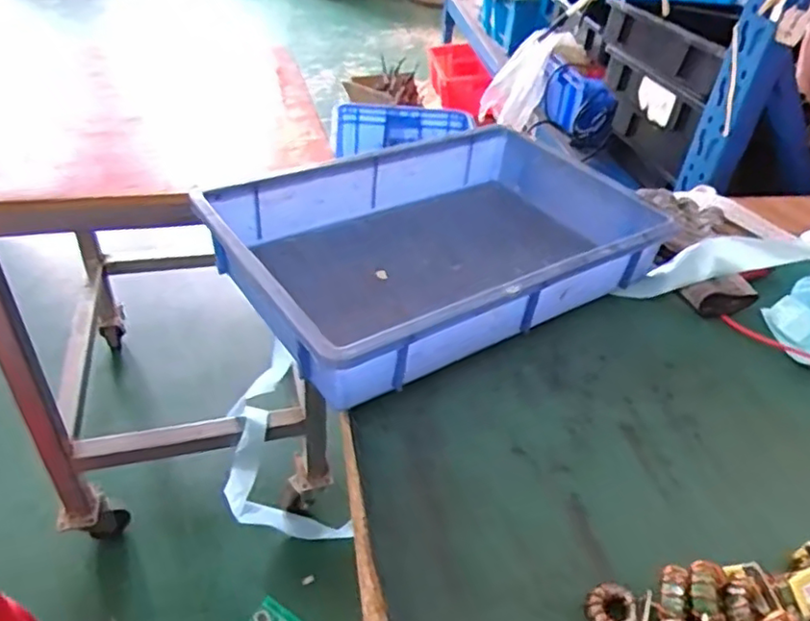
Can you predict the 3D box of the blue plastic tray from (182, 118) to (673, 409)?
[{"bbox_3d":[0.042,-0.075,0.662,0.440,0.089,0.277,-21,46,-29],"label":"blue plastic tray"}]

